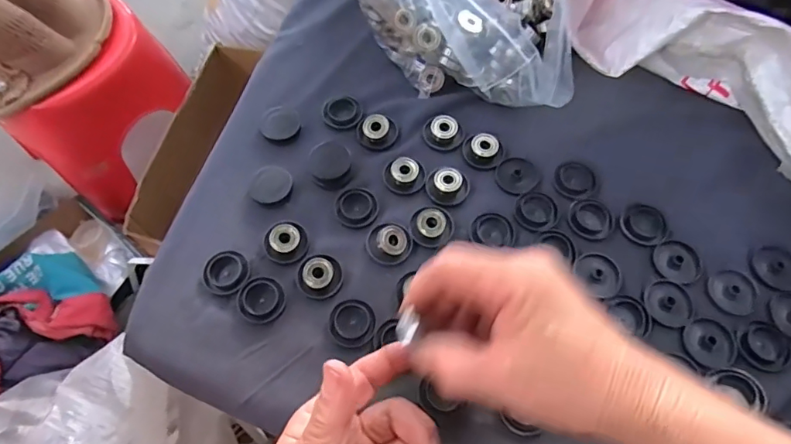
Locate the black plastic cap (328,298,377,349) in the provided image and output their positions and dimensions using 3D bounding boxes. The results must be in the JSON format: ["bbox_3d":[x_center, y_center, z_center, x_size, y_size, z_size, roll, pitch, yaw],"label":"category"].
[{"bbox_3d":[-0.030,0.069,0.346,0.033,0.010,0.031,0,65,0],"label":"black plastic cap"}]

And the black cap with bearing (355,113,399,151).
[{"bbox_3d":[-0.015,-0.075,0.412,0.031,0.010,0.030,0,65,0],"label":"black cap with bearing"}]

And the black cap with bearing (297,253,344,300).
[{"bbox_3d":[-0.055,0.038,0.358,0.033,0.016,0.030,0,65,0],"label":"black cap with bearing"}]

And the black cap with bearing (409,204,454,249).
[{"bbox_3d":[0.028,0.002,0.376,0.032,0.012,0.036,23,67,11],"label":"black cap with bearing"}]

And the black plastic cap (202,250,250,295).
[{"bbox_3d":[-0.123,0.036,0.363,0.033,0.009,0.031,0,65,0],"label":"black plastic cap"}]

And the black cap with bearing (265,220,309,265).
[{"bbox_3d":[-0.080,0.013,0.370,0.030,0.014,0.032,0,65,0],"label":"black cap with bearing"}]

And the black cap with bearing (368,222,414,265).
[{"bbox_3d":[-0.005,0.014,0.370,0.031,0.012,0.037,-24,67,-11],"label":"black cap with bearing"}]

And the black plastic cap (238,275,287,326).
[{"bbox_3d":[-0.095,0.055,0.354,0.033,0.007,0.032,0,65,0],"label":"black plastic cap"}]

